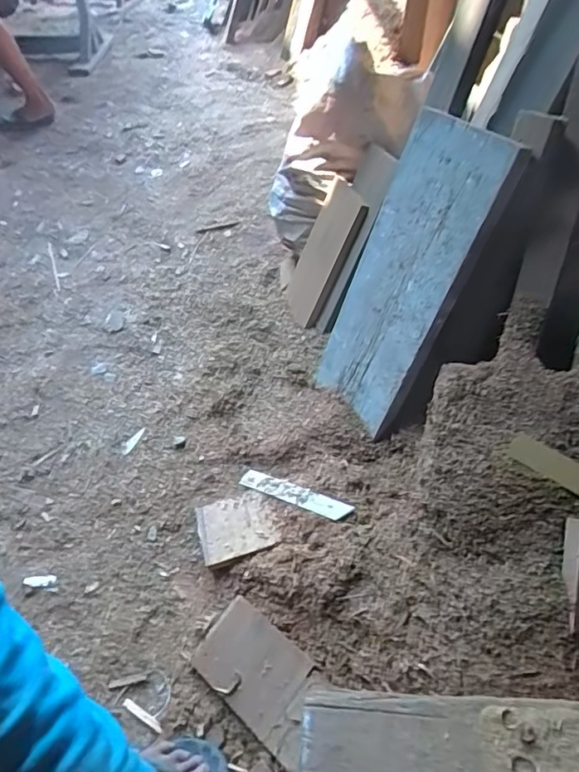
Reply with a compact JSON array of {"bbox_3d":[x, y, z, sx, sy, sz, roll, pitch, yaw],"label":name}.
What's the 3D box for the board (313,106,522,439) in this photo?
[{"bbox_3d":[0.233,-0.220,1.120,0.046,0.614,0.271,-2,33,-40],"label":"board"}]

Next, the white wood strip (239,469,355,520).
[{"bbox_3d":[0.005,0.228,1.142,0.260,0.012,0.046,13,49,33],"label":"white wood strip"}]

